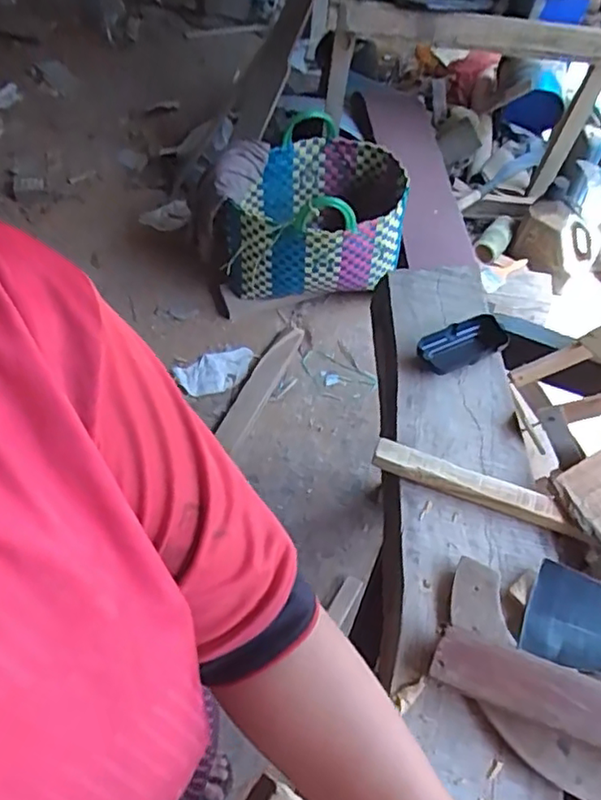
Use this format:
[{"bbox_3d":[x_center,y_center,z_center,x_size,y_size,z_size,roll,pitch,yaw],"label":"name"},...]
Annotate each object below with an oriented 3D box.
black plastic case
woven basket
[{"bbox_3d":[0.196,-0.065,0.741,0.117,0.029,0.052,-20,60,-15],"label":"black plastic case"},{"bbox_3d":[0.039,-0.497,1.645,0.445,0.310,0.373,6,57,1],"label":"woven basket"}]

